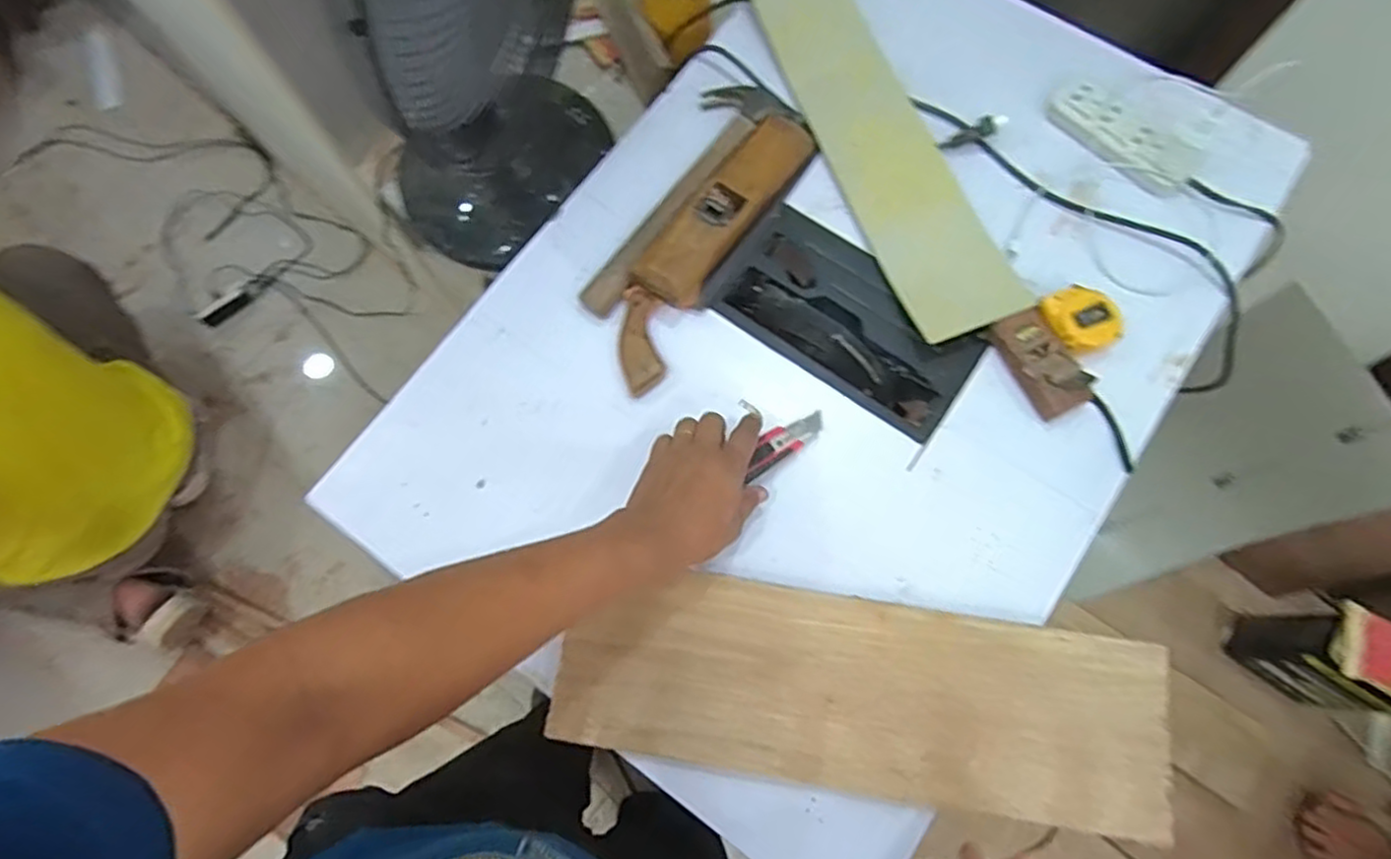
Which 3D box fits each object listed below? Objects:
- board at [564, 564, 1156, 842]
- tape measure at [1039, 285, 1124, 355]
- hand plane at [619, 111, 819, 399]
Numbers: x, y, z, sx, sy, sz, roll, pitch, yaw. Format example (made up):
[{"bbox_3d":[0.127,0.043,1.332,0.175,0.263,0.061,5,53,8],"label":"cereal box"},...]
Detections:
[{"bbox_3d":[0.136,0.218,0.581,0.486,0.023,0.155,6,74,3],"label":"board"},{"bbox_3d":[0.361,-0.102,0.662,0.061,0.028,0.067,-23,74,-6],"label":"tape measure"},{"bbox_3d":[0.007,-0.192,0.699,0.087,0.042,0.337,31,76,9],"label":"hand plane"}]

